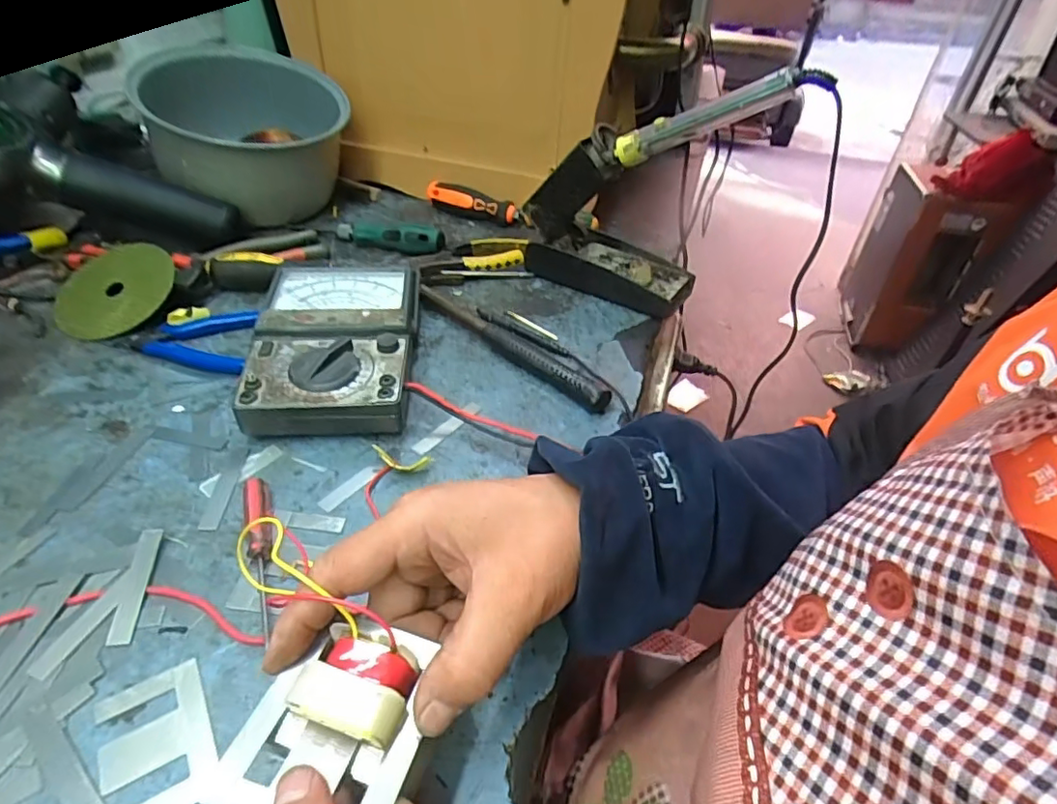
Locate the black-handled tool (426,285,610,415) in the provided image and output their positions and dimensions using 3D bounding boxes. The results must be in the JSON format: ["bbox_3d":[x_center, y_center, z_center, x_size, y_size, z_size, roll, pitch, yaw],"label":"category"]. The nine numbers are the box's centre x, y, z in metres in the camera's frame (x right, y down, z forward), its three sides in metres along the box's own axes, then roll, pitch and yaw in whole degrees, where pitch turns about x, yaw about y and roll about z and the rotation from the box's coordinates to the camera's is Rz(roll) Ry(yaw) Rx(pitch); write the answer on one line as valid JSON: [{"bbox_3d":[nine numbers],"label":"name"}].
[{"bbox_3d":[-0.015,-0.051,0.495,0.208,0.019,0.026,35,49,30],"label":"black-handled tool"}]

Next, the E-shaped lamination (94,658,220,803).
[{"bbox_3d":[-0.167,0.152,0.262,0.043,0.004,0.065,-19,46,-25],"label":"E-shaped lamination"}]

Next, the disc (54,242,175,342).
[{"bbox_3d":[-0.360,-0.099,0.510,0.102,0.005,0.096,-3,64,7],"label":"disc"}]

